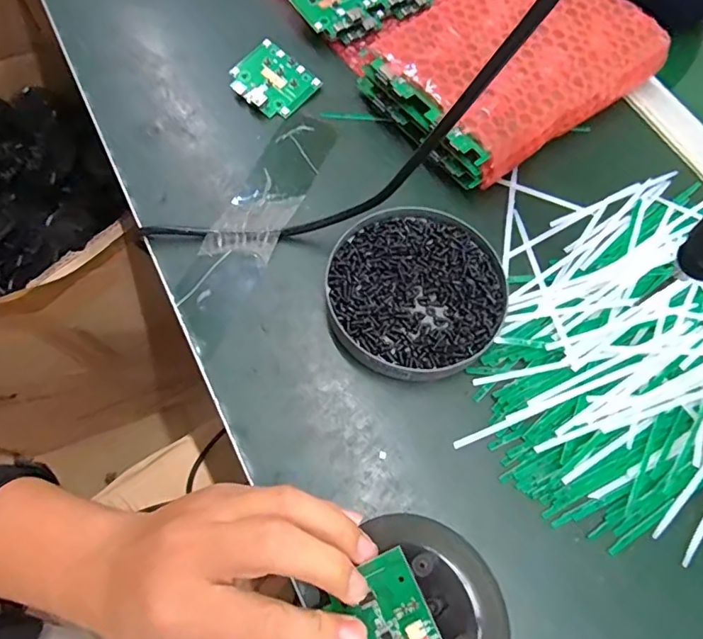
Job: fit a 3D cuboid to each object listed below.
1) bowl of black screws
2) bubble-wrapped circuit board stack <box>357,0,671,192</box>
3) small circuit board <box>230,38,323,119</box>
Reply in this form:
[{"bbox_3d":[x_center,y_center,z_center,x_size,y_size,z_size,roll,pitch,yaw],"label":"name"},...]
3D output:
[{"bbox_3d":[0.041,-0.019,0.328,0.109,0.020,0.117,1,67,-2],"label":"bowl of black screws"},{"bbox_3d":[0.126,-0.198,0.398,0.216,0.046,0.137,-34,72,-16],"label":"bubble-wrapped circuit board stack"},{"bbox_3d":[-0.061,-0.186,0.399,0.058,0.004,0.054,39,73,-1],"label":"small circuit board"}]

